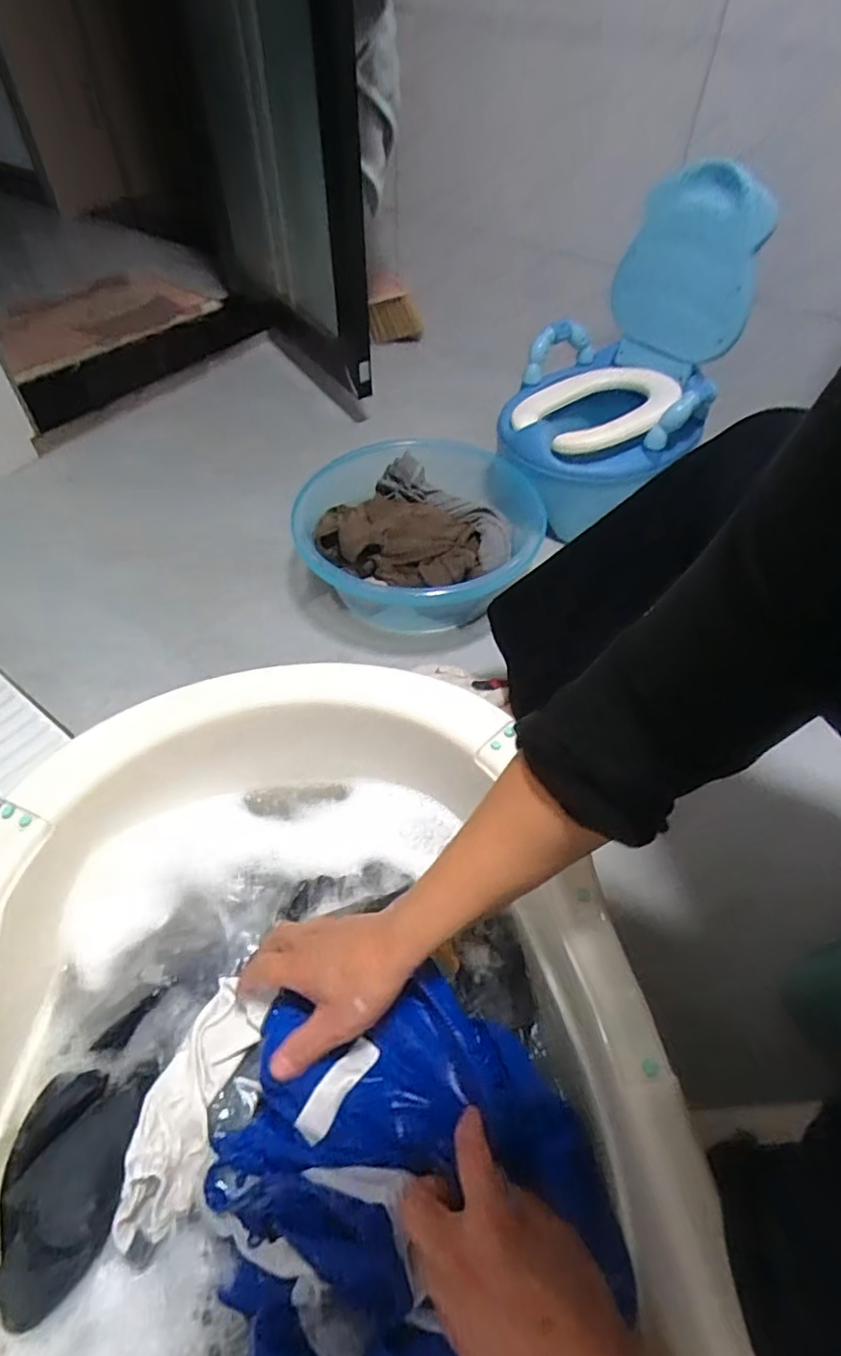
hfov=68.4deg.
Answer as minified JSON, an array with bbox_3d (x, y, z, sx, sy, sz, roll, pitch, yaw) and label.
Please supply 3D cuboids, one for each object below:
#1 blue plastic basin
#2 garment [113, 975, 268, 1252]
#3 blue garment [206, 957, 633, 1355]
[{"bbox_3d":[0.006,-0.211,0.964,0.354,0.146,0.342,0,51,-1],"label":"blue plastic basin"},{"bbox_3d":[-0.178,0.326,0.472,0.060,0.036,0.166,13,55,13],"label":"garment"},{"bbox_3d":[-0.010,0.345,0.414,0.257,0.077,0.251,-1,49,1],"label":"blue garment"}]

